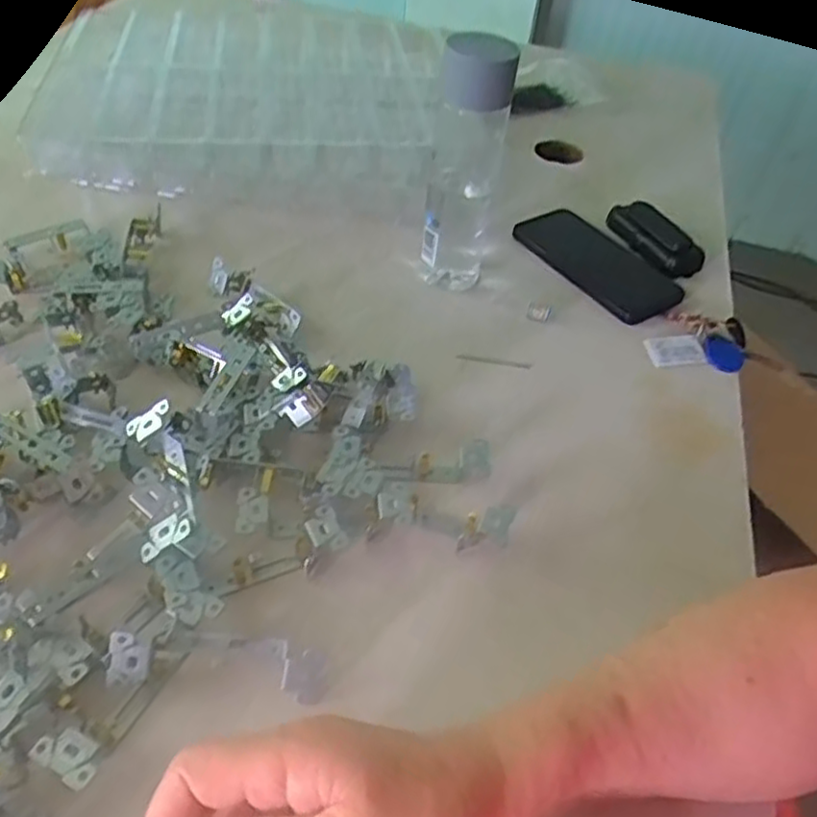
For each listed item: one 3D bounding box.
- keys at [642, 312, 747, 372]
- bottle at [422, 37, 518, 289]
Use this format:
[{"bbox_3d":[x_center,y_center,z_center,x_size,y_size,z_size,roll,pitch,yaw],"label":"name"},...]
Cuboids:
[{"bbox_3d":[0.248,-0.061,0.599,0.090,0.016,0.062,3,47,-4],"label":"keys"},{"bbox_3d":[0.045,-0.190,0.560,0.055,0.198,0.049,10,47,3],"label":"bottle"}]

